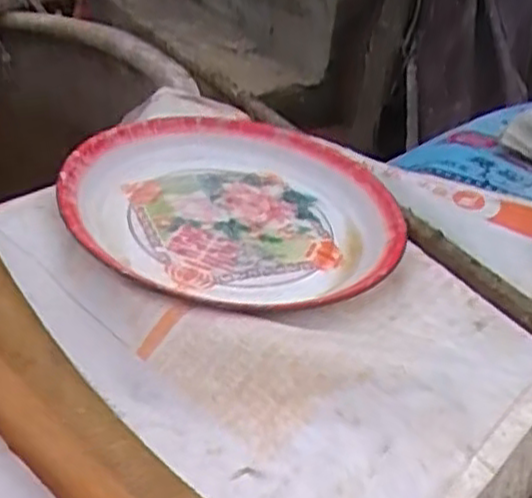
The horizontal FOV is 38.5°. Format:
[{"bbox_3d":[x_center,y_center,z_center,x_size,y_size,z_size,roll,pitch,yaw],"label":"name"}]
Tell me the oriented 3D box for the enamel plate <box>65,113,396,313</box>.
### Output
[{"bbox_3d":[-0.036,-0.049,0.857,0.357,0.058,0.376,9,39,-7],"label":"enamel plate"}]

